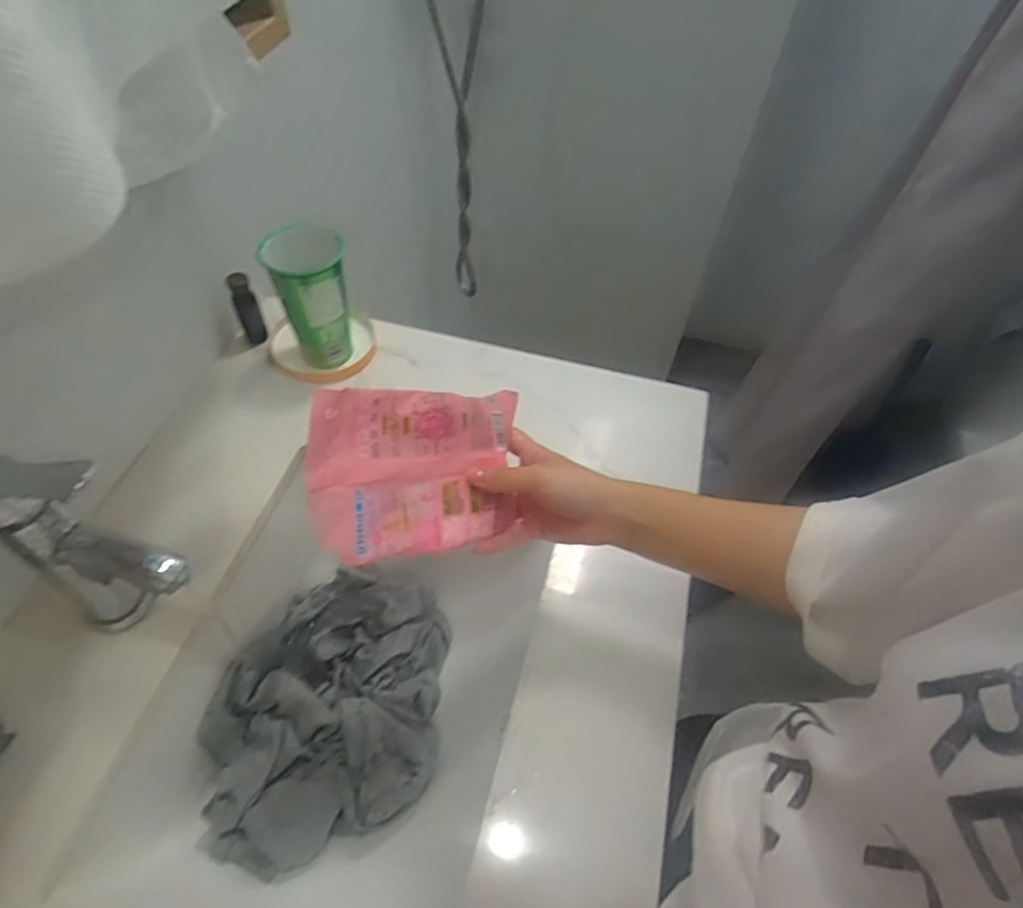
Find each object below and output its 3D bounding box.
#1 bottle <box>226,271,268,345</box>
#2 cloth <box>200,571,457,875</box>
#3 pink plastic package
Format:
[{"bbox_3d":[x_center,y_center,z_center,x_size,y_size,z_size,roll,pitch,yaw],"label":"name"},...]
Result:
[{"bbox_3d":[-0.300,-0.166,0.705,0.019,0.085,0.023,38,60,24],"label":"bottle"},{"bbox_3d":[-0.171,0.232,0.588,0.206,0.056,0.273,1,52,-1],"label":"cloth"},{"bbox_3d":[-0.064,0.012,0.440,0.157,0.112,0.023,-2,6,-29],"label":"pink plastic package"}]

